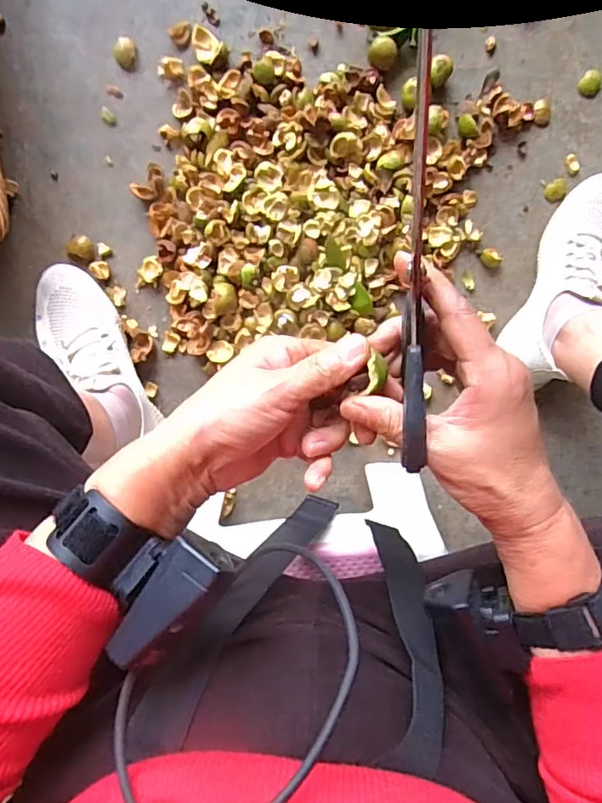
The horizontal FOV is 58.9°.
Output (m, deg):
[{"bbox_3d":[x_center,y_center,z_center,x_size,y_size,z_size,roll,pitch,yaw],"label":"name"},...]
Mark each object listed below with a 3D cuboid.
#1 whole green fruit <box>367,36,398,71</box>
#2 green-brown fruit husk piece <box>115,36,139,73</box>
[{"bbox_3d":[0.087,-0.373,0.574,0.031,0.025,0.028,18,97,-3],"label":"whole green fruit"},{"bbox_3d":[-0.190,-0.379,0.581,0.023,0.012,0.030,12,98,-3],"label":"green-brown fruit husk piece"}]

